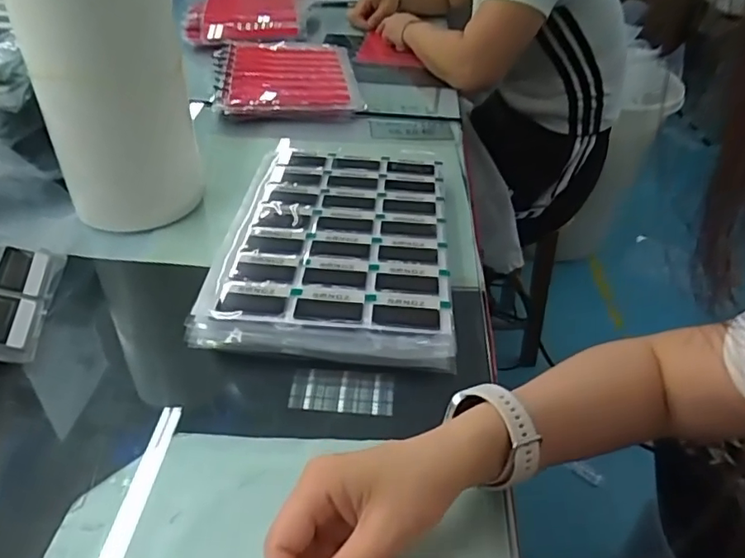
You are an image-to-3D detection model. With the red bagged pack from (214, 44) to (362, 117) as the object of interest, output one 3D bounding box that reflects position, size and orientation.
[{"bbox_3d":[-0.134,-0.323,0.875,0.220,0.029,0.285,-5,40,-12],"label":"red bagged pack"}]

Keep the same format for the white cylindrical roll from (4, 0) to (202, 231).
[{"bbox_3d":[-0.237,-0.189,0.507,0.130,0.287,0.109,-2,39,-8],"label":"white cylindrical roll"}]

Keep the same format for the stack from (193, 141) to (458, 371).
[{"bbox_3d":[-0.033,-0.042,0.540,0.206,0.028,0.302,4,39,0],"label":"stack"}]

